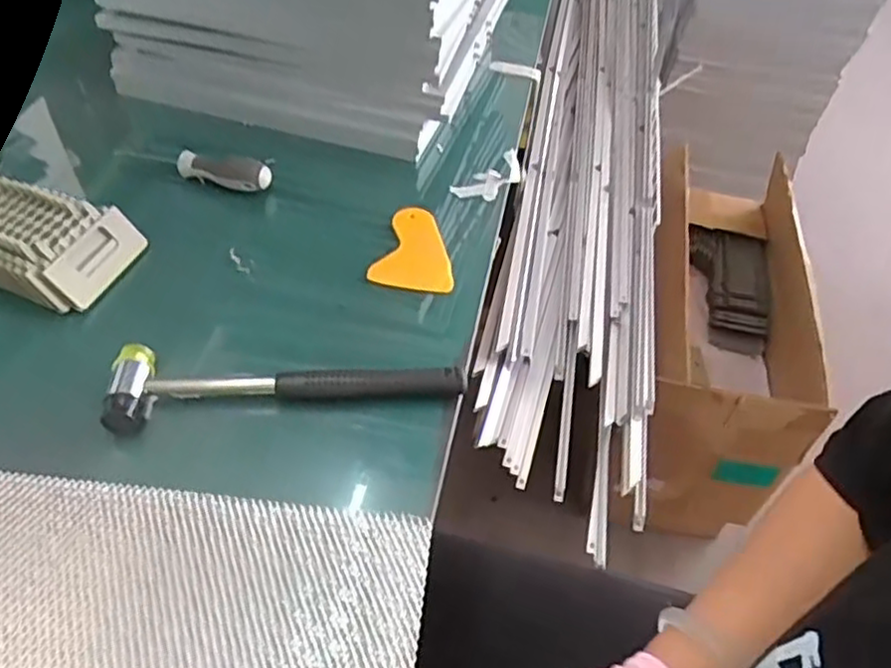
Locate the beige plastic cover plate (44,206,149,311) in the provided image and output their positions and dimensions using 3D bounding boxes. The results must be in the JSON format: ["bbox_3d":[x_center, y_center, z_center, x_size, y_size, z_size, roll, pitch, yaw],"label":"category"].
[{"bbox_3d":[-0.274,-0.060,0.547,0.007,0.044,0.084,-11,39,34],"label":"beige plastic cover plate"}]

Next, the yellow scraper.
[{"bbox_3d":[-0.021,-0.075,0.604,0.069,0.012,0.094,16,48,3],"label":"yellow scraper"}]

